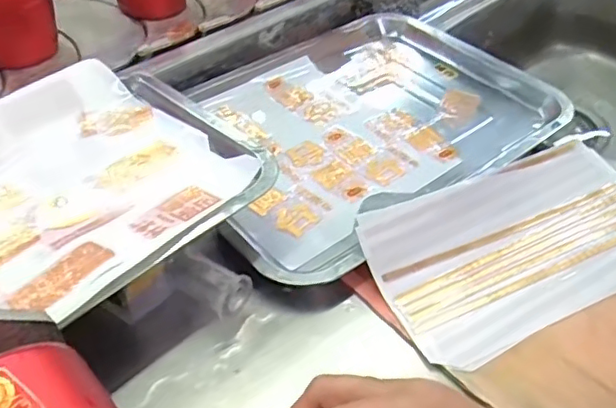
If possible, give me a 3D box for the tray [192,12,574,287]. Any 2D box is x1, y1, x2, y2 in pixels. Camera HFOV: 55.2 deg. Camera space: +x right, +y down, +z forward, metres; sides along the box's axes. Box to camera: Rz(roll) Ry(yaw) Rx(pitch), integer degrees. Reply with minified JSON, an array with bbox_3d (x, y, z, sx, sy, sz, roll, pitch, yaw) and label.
[{"bbox_3d":[0.043,-0.082,0.549,0.351,0.033,0.270,-28,55,-28],"label":"tray"}]

